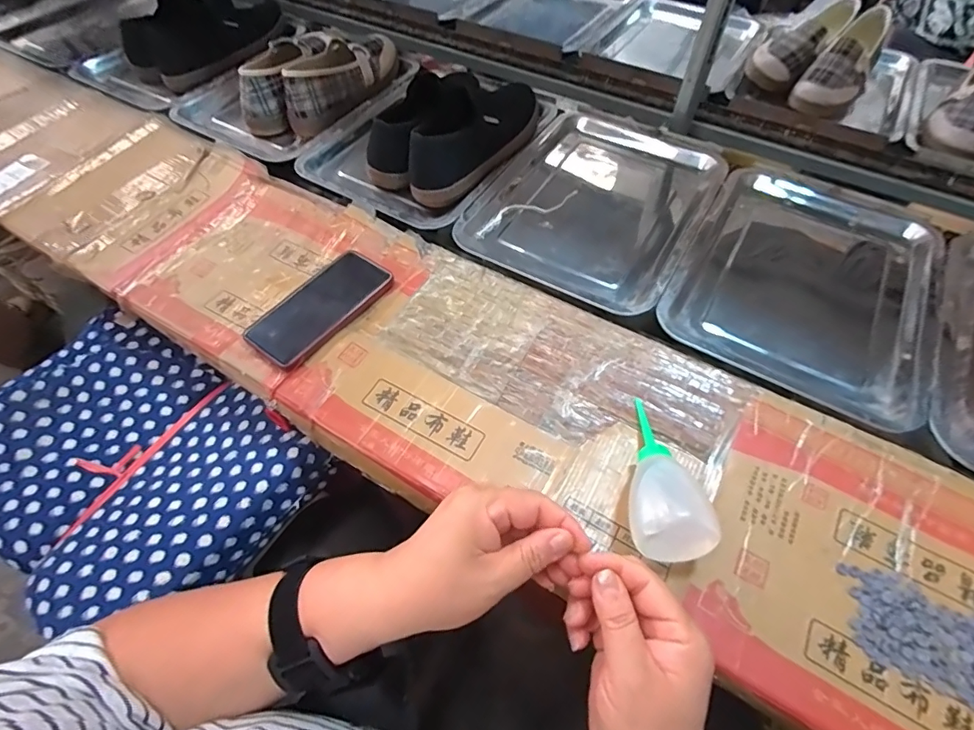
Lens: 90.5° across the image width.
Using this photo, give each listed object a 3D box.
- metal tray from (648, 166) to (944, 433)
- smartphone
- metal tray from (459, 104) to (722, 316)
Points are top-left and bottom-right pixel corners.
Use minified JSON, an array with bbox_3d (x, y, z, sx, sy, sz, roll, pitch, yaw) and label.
[{"bbox_3d":[0.377,-0.103,0.577,0.257,0.035,0.351,28,60,17],"label":"metal tray"},{"bbox_3d":[-0.186,-0.068,0.542,0.085,0.009,0.162,32,61,19],"label":"smartphone"},{"bbox_3d":[0.149,-0.220,0.652,0.262,0.034,0.352,28,60,17],"label":"metal tray"}]

